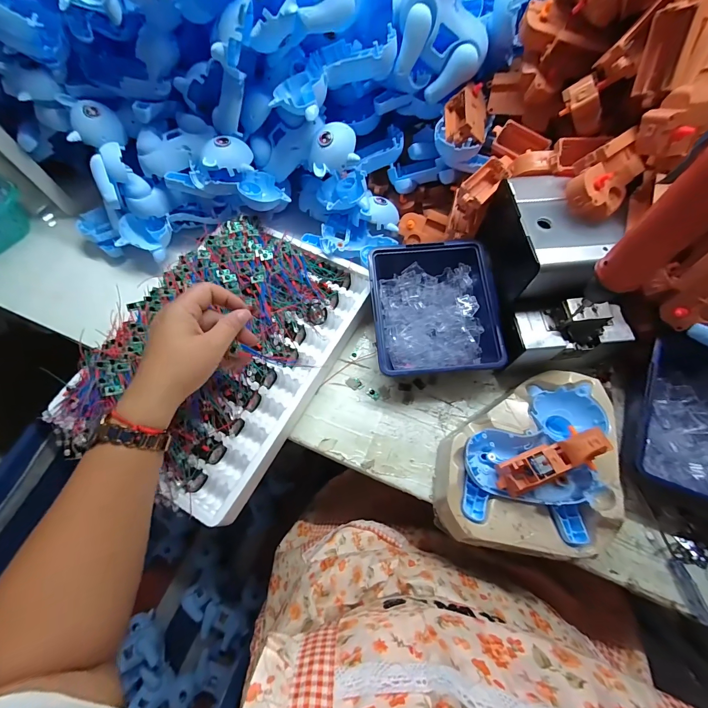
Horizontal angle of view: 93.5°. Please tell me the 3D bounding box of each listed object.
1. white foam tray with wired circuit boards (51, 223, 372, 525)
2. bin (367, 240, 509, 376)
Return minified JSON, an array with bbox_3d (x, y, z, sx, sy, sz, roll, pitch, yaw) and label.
[{"bbox_3d":[-0.154,-0.013,0.411,0.236,0.060,0.342,25,68,13],"label":"white foam tray with wired circuit boards"},{"bbox_3d":[0.096,-0.053,0.421,0.145,0.075,0.168,-4,65,0],"label":"bin"}]

